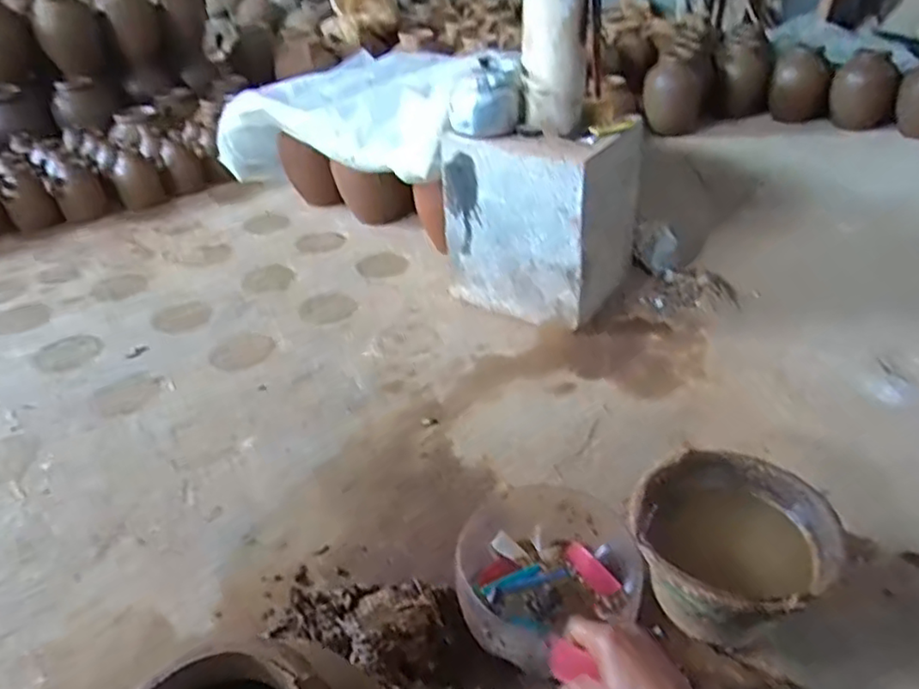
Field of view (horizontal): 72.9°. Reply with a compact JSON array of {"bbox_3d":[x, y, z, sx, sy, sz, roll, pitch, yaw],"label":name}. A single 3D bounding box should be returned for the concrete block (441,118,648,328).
[{"bbox_3d":[0.211,-0.333,1.565,0.403,0.400,0.373,16,38,24],"label":"concrete block"}]

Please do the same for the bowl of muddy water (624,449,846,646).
[{"bbox_3d":[0.357,0.289,0.858,0.235,0.170,0.252,-1,35,1],"label":"bowl of muddy water"}]

